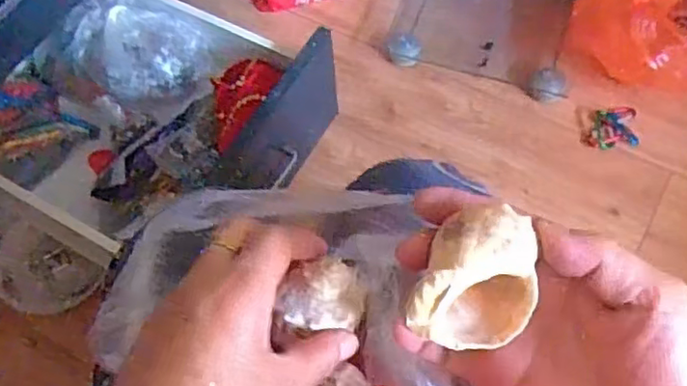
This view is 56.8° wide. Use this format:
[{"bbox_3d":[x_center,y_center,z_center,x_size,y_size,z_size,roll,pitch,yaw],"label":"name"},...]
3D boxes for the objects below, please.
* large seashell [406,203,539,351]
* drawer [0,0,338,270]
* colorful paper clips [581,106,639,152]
[{"bbox_3d":[0.055,0.038,0.259,0.043,0.043,0.055,20,65,14],"label":"large seashell"},{"bbox_3d":[-0.236,-0.084,0.815,0.331,0.162,0.354,24,66,16],"label":"drawer"},{"bbox_3d":[0.398,-0.096,0.949,0.085,0.013,0.063,-9,62,-1],"label":"colorful paper clips"}]

